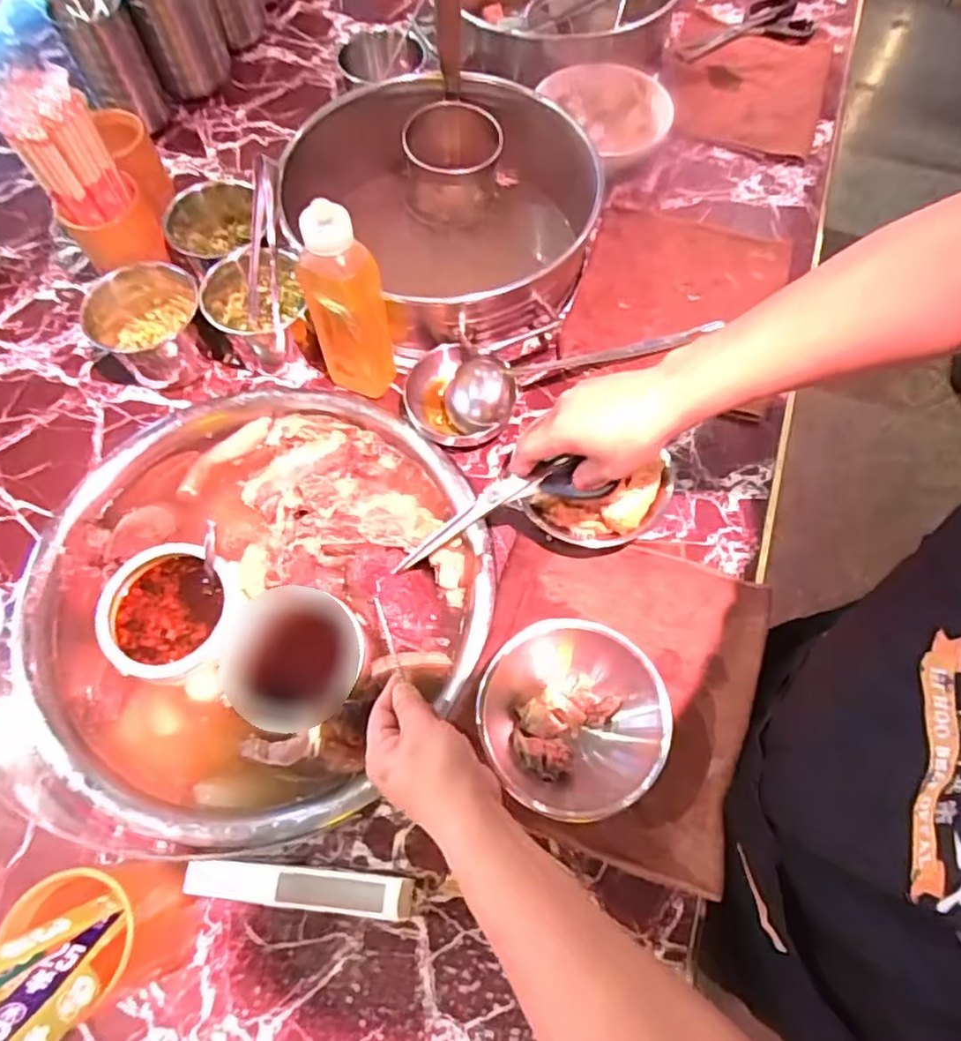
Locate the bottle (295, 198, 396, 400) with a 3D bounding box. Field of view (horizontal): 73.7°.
[{"bbox_3d":[-0.131,-0.208,0.620,0.069,0.211,0.058,-21,67,-8],"label":"bottle"}]

